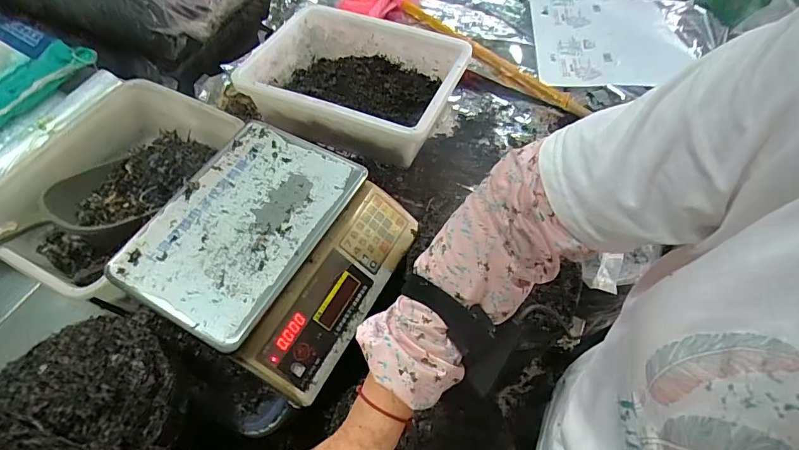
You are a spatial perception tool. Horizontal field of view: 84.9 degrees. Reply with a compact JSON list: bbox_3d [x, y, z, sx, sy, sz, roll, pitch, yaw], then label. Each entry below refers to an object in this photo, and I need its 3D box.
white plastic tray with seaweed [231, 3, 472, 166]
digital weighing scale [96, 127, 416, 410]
[{"bbox_3d":[-0.075,-0.273,0.841,0.373,0.129,0.276,17,61,12],"label":"white plastic tray with seaweed"},{"bbox_3d":[-0.182,0.030,0.657,0.323,0.098,0.330,25,62,16],"label":"digital weighing scale"}]

